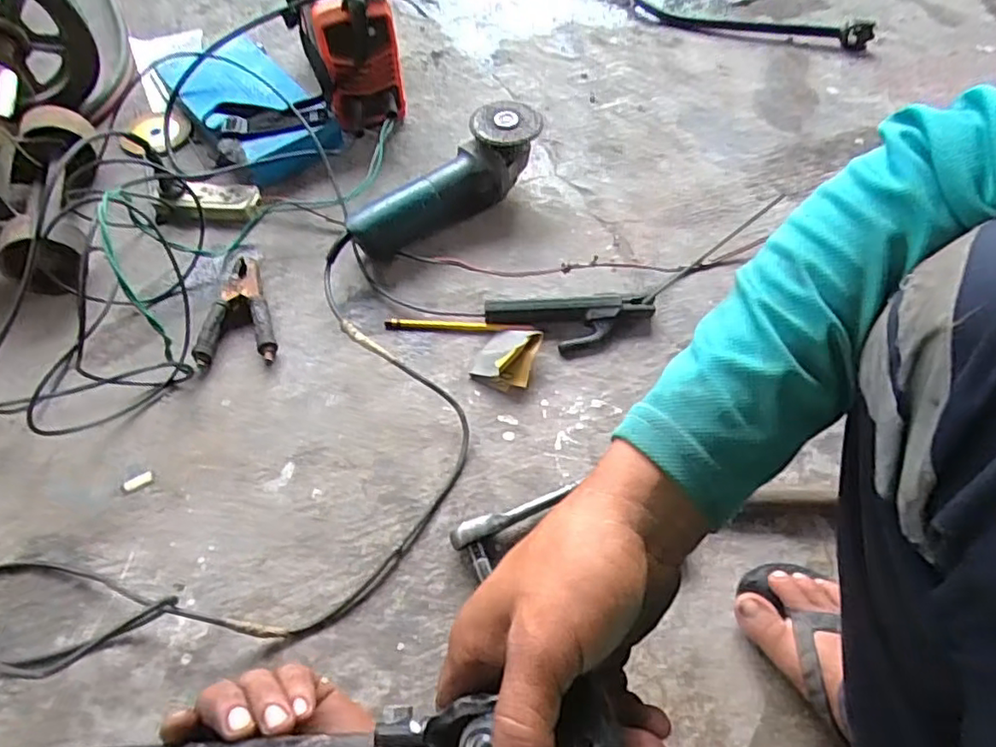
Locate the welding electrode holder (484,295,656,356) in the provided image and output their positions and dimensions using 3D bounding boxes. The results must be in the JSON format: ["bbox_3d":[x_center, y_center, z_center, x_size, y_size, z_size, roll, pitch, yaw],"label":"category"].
[{"bbox_3d":[0.083,-0.057,0.724,0.190,0.035,0.058,-2,56,1],"label":"welding electrode holder"}]

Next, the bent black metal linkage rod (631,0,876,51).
[{"bbox_3d":[0.414,-0.695,1.205,0.555,0.028,0.249,27,61,19],"label":"bent black metal linkage rod"}]

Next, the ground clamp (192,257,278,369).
[{"bbox_3d":[-0.303,-0.073,0.742,0.087,0.036,0.145,-8,56,-3],"label":"ground clamp"}]

